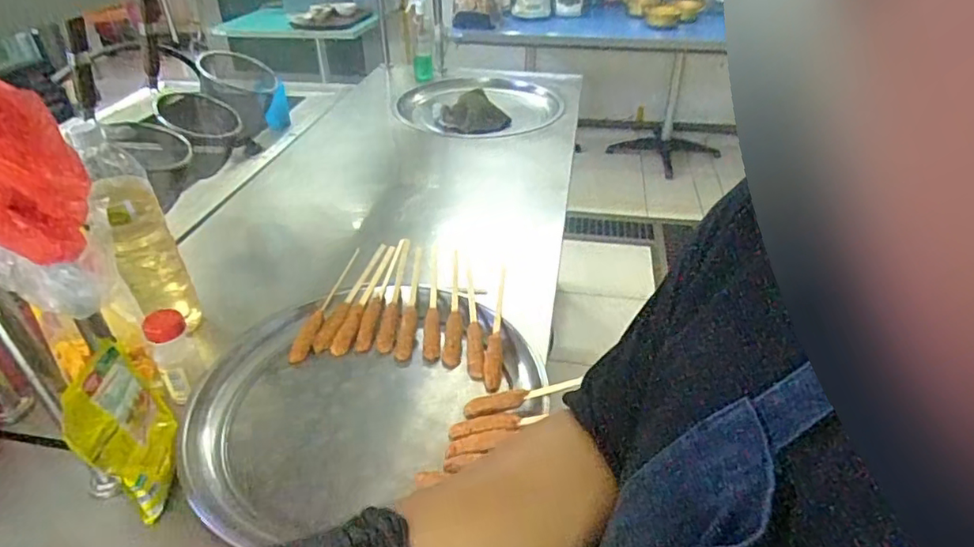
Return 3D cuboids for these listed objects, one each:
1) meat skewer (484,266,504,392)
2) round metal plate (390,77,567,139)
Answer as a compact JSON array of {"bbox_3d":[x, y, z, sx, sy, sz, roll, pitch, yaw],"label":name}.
[{"bbox_3d":[0.013,0.080,0.811,0.024,0.025,0.173,3,58,5],"label":"meat skewer"},{"bbox_3d":[-0.023,-0.501,1.664,0.464,0.043,0.456,-1,36,0],"label":"round metal plate"}]

